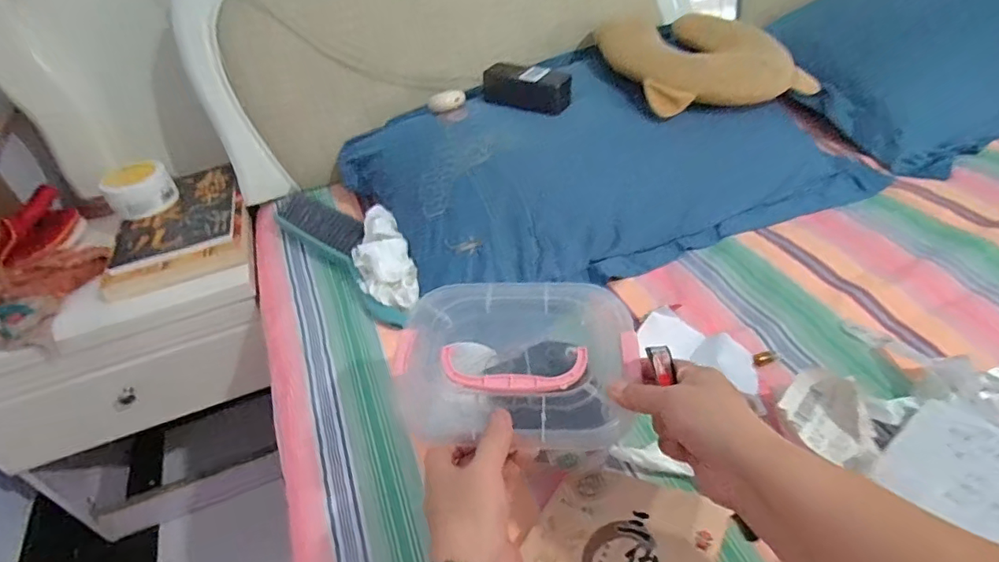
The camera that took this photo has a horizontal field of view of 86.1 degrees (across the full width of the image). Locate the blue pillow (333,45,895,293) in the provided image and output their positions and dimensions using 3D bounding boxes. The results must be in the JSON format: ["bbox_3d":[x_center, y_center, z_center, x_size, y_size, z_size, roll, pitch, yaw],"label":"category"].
[{"bbox_3d":[0.171,-0.180,0.793,0.788,0.136,0.363,-13,43,-6],"label":"blue pillow"}]

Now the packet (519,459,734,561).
[{"bbox_3d":[0.099,0.199,0.426,0.142,0.011,0.125,2,41,44],"label":"packet"}]

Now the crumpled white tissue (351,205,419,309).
[{"bbox_3d":[-0.152,-0.028,0.698,0.071,0.030,0.158,-18,61,-11],"label":"crumpled white tissue"}]

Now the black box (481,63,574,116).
[{"bbox_3d":[0.043,-0.298,0.816,0.133,0.045,0.063,17,48,24],"label":"black box"}]

